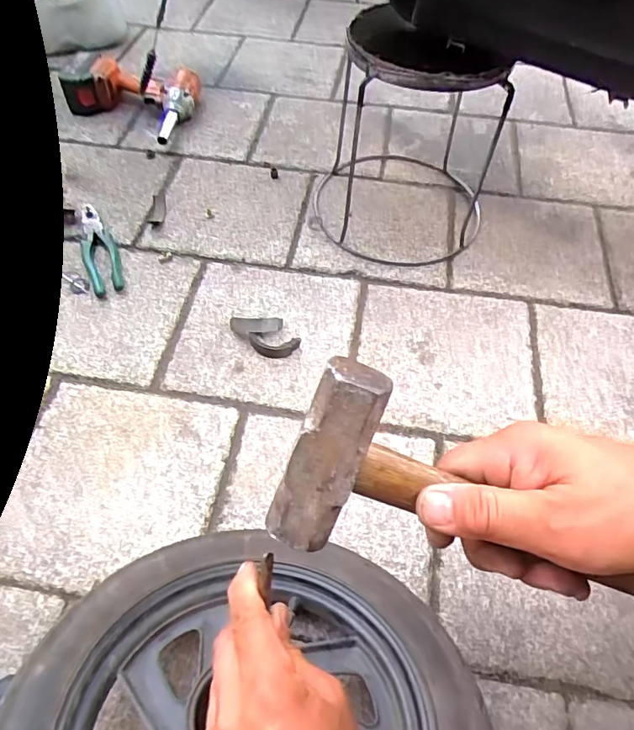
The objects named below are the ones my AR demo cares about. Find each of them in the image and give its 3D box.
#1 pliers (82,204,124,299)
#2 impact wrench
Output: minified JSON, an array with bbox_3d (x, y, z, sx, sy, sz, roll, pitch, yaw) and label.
[{"bbox_3d":[-0.335,-0.181,0.790,0.049,0.013,0.191,-18,58,-13],"label":"pliers"},{"bbox_3d":[-0.336,-0.516,0.969,0.231,0.076,0.168,26,61,14],"label":"impact wrench"}]

